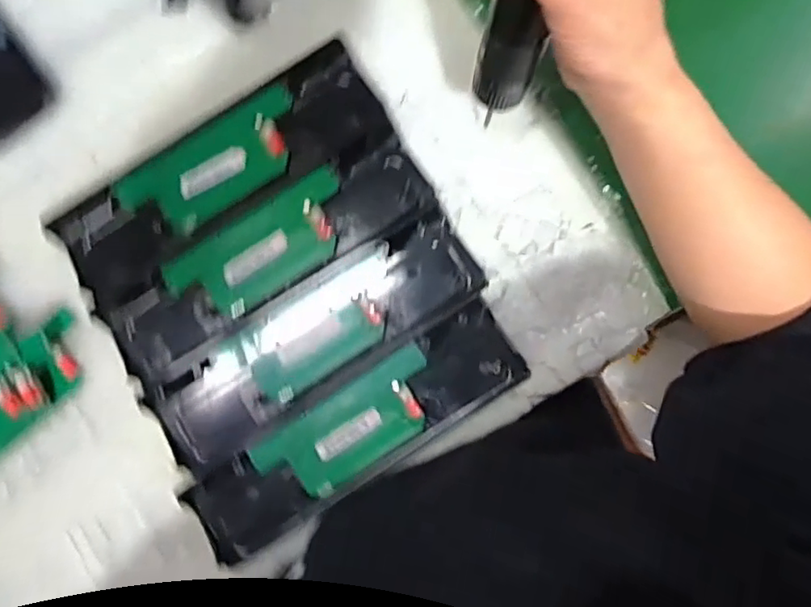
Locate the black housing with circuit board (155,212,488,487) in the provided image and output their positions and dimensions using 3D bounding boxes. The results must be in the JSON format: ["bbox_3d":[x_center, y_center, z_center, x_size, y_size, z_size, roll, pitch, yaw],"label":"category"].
[{"bbox_3d":[-0.060,0.026,0.420,0.239,0.011,0.067,-34,88,0],"label":"black housing with circuit board"}]

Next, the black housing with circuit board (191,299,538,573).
[{"bbox_3d":[-0.032,0.090,0.416,0.242,0.014,0.064,-33,88,0],"label":"black housing with circuit board"}]

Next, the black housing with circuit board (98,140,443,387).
[{"bbox_3d":[-0.095,-0.031,0.423,0.241,0.011,0.064,-31,88,0],"label":"black housing with circuit board"}]

